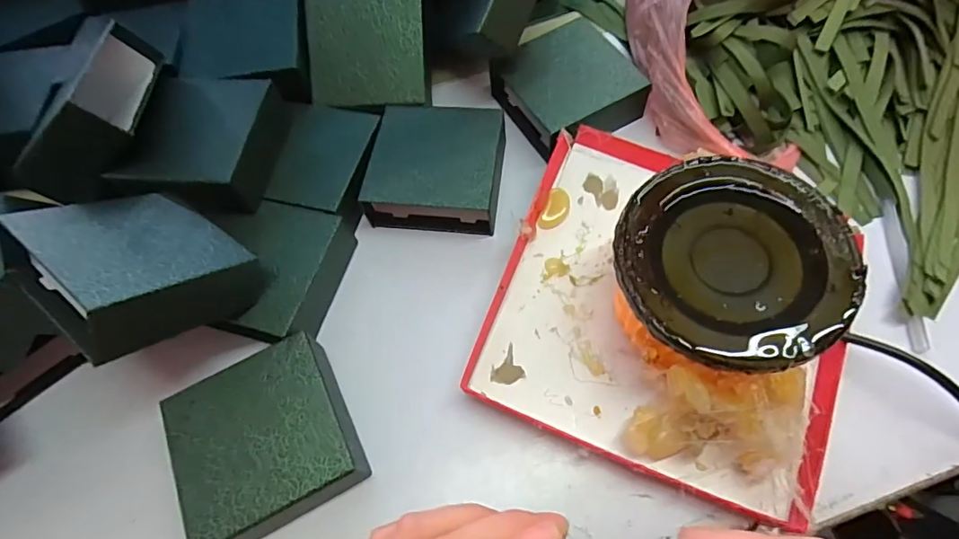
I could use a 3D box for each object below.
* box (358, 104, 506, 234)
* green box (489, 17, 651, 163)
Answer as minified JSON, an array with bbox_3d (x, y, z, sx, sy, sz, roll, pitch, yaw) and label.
[{"bbox_3d":[-0.031,-0.077,0.373,0.096,0.037,0.093,8,69,6],"label":"box"},{"bbox_3d":[0.070,-0.146,0.401,0.098,0.041,0.100,-31,70,-9],"label":"green box"}]

